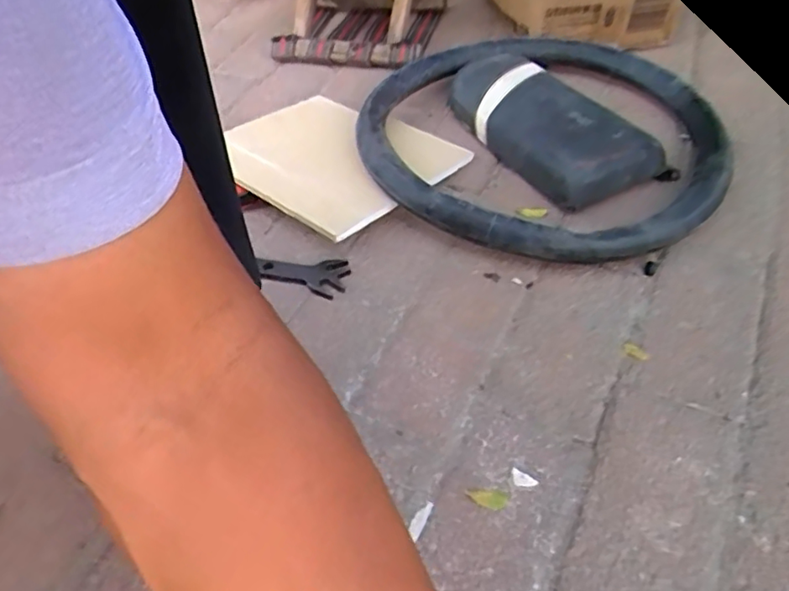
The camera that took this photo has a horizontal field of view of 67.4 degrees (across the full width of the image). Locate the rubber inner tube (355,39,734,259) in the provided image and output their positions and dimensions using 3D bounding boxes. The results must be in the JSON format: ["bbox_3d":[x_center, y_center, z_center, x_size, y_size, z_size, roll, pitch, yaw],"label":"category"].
[{"bbox_3d":[0.177,-0.217,0.735,0.420,0.060,0.442,-3,50,3],"label":"rubber inner tube"}]

